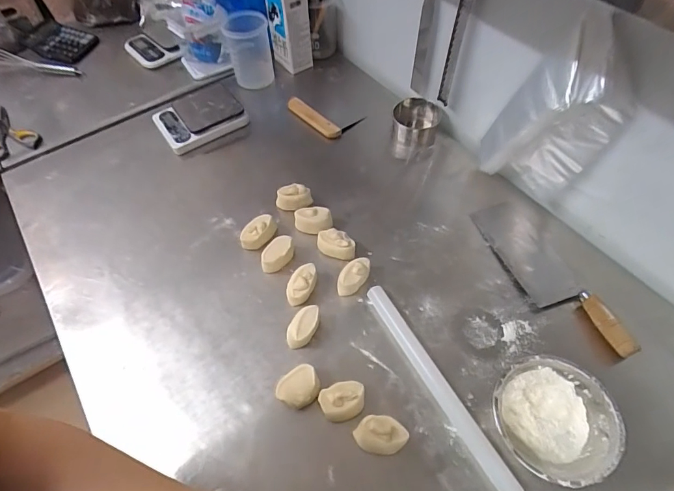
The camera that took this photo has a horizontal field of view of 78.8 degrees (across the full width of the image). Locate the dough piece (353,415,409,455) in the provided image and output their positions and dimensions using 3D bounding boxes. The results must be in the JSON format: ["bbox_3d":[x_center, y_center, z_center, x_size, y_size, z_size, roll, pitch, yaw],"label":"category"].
[{"bbox_3d":[0.056,0.245,0.531,0.065,0.046,0.041,9,57,7],"label":"dough piece"}]

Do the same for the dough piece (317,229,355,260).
[{"bbox_3d":[-0.002,-0.002,0.699,0.069,0.044,0.033,15,58,11],"label":"dough piece"}]

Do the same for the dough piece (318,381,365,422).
[{"bbox_3d":[0.008,0.208,0.555,0.062,0.038,0.048,-21,59,-12],"label":"dough piece"}]

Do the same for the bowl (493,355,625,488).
[{"bbox_3d":[0.278,0.223,0.531,0.146,0.053,0.140,-1,57,1],"label":"bowl"}]

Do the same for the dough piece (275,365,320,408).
[{"bbox_3d":[-0.054,0.194,0.568,0.057,0.040,0.054,-2,57,0],"label":"dough piece"}]

